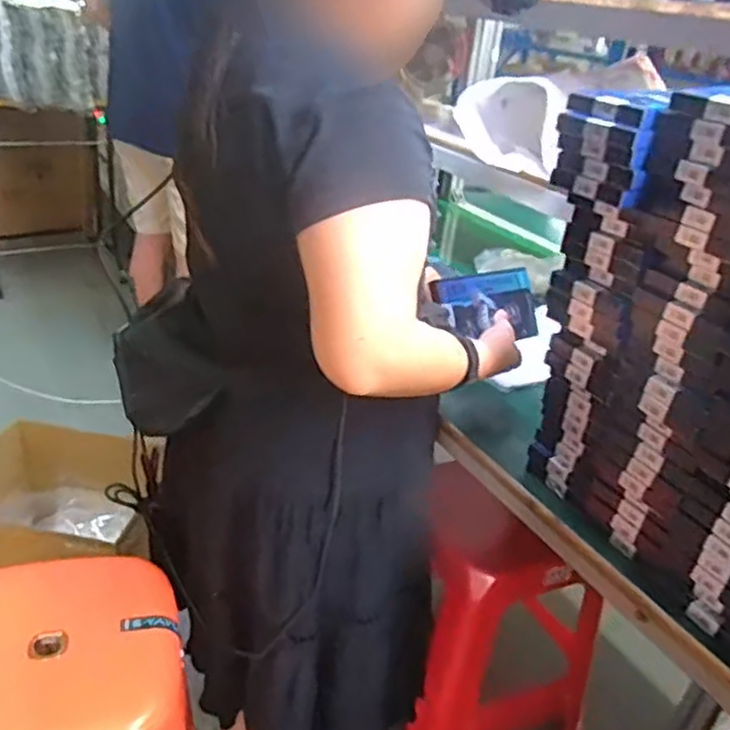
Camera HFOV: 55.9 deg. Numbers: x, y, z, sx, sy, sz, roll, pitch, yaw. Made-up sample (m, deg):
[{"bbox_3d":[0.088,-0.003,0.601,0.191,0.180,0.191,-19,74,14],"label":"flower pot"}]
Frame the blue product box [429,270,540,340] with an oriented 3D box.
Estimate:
[{"bbox_3d":[0.158,-0.076,0.879,0.160,0.089,0.018,-9,-4,-32],"label":"blue product box"}]

